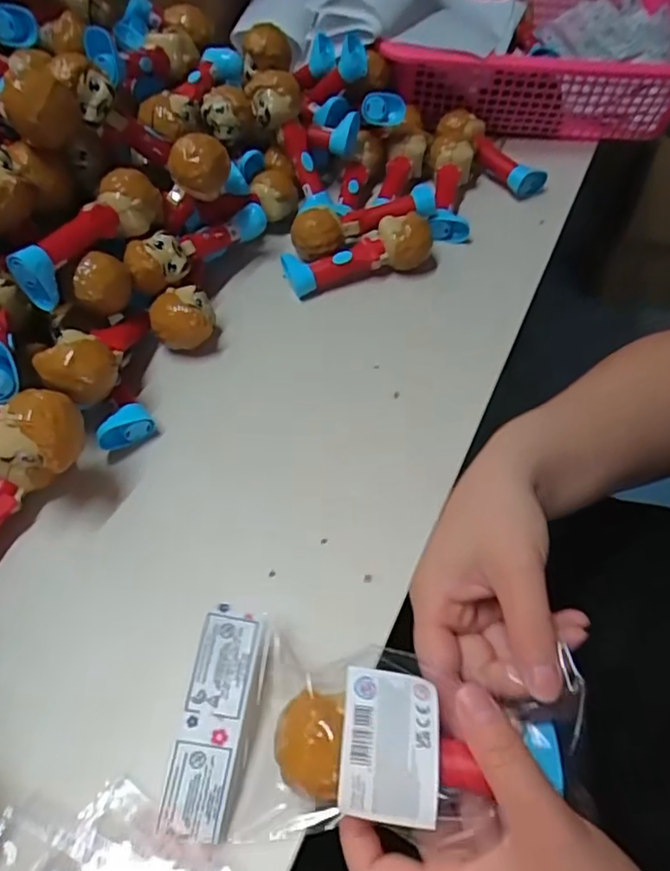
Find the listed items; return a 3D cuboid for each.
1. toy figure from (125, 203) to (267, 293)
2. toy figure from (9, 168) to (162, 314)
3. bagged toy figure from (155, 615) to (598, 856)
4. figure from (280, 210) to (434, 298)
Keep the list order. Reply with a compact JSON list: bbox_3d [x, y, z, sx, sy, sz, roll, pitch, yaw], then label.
[{"bbox_3d":[-0.107,-0.147,0.457,0.034,0.035,0.127,29,47,20],"label":"toy figure"},{"bbox_3d":[-0.169,-0.139,0.402,0.039,0.036,0.121,25,58,18],"label":"toy figure"},{"bbox_3d":[0.013,0.134,0.266,0.171,0.039,0.090,1,53,6],"label":"bagged toy figure"},{"bbox_3d":[0.020,-0.148,0.484,0.123,0.041,0.042,-16,55,-10],"label":"figure"}]

